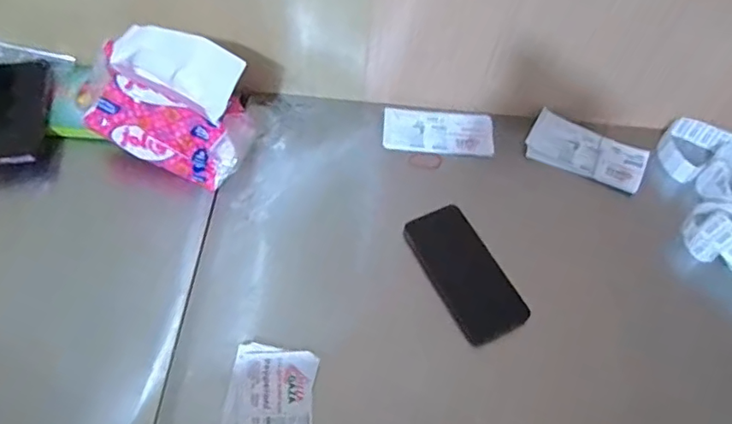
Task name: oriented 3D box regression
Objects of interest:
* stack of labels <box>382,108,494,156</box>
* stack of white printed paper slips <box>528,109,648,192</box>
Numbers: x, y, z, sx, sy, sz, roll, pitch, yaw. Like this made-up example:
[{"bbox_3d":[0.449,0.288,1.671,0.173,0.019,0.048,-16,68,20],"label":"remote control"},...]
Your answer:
[{"bbox_3d":[0.102,-0.115,0.751,0.153,0.010,0.079,3,57,-2],"label":"stack of labels"},{"bbox_3d":[0.304,-0.085,0.737,0.156,0.015,0.085,21,58,10],"label":"stack of white printed paper slips"}]

